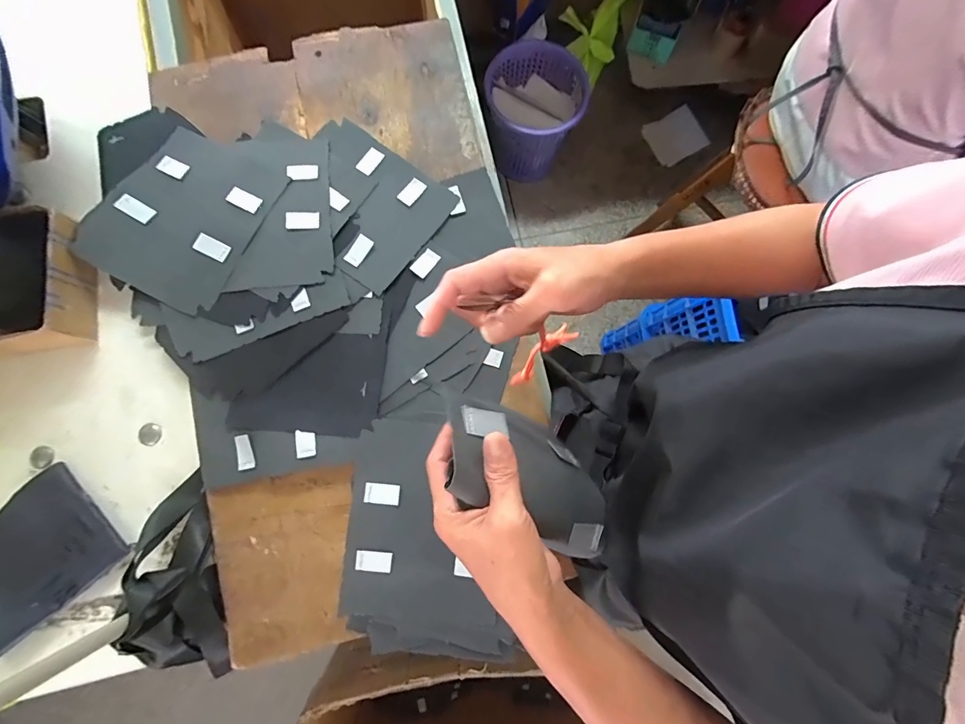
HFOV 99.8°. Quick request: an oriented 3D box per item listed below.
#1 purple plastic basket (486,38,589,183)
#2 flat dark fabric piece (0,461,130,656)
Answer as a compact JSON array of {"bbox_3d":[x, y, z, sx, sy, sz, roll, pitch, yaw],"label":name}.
[{"bbox_3d":[0.147,-0.724,1.224,0.286,0.279,0.287,5,82,-2],"label":"purple plastic basket"},{"bbox_3d":[-0.489,0.210,0.435,0.171,0.010,0.128,-41,86,-7],"label":"flat dark fabric piece"}]

